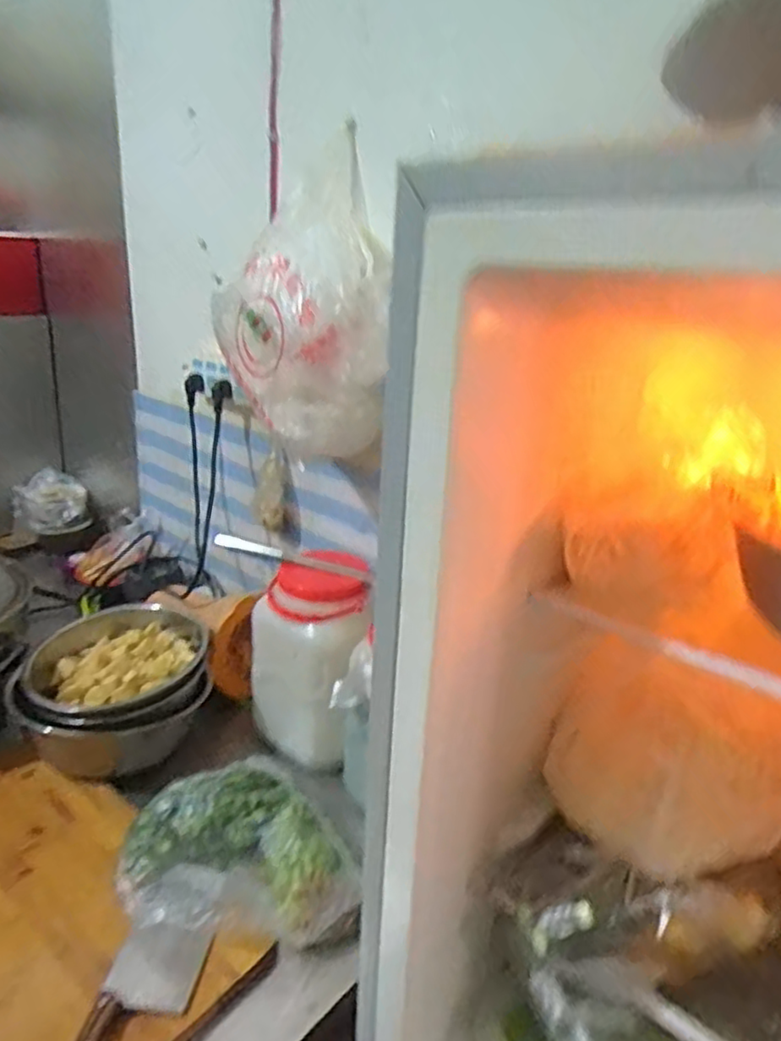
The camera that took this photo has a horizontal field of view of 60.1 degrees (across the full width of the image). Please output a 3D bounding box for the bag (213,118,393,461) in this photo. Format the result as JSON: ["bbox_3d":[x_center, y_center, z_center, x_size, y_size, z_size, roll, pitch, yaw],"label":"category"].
[{"bbox_3d":[-0.131,-0.300,0.934,0.166,0.391,0.289,-5,23,-22],"label":"bag"}]

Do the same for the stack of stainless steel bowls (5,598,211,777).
[{"bbox_3d":[-0.461,0.280,1.143,0.295,0.130,0.316,-1,22,-12],"label":"stack of stainless steel bowls"}]

